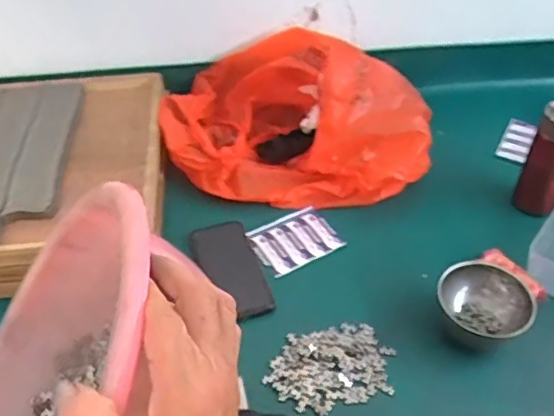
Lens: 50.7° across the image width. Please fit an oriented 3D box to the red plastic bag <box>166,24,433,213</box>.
[{"bbox_3d":[0.021,-0.143,0.852,0.378,0.139,0.211,11,43,7],"label":"red plastic bag"}]

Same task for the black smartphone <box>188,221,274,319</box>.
[{"bbox_3d":[-0.058,0.080,0.765,0.078,0.015,0.153,-14,46,-19],"label":"black smartphone"}]

